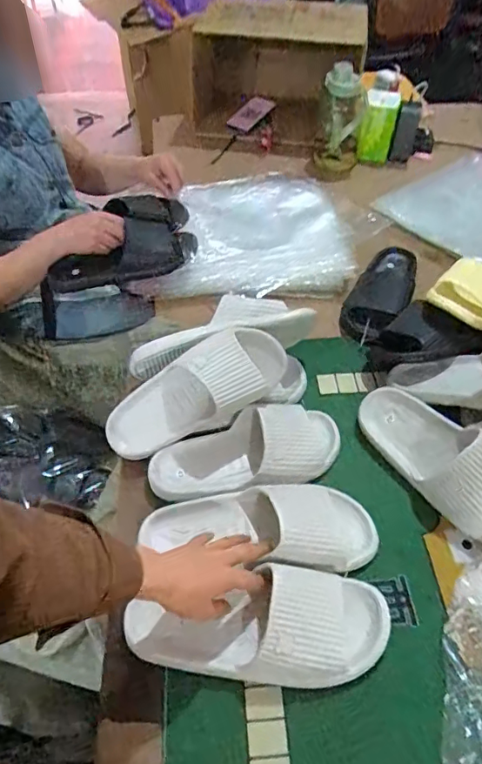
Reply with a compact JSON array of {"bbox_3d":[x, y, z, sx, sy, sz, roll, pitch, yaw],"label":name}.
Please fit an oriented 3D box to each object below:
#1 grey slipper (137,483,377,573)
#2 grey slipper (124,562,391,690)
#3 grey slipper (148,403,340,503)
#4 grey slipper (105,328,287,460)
[{"bbox_3d":[0.024,0.176,0.651,0.289,0.067,0.119,2,49,4],"label":"grey slipper"},{"bbox_3d":[0.021,0.270,0.569,0.284,0.066,0.108,-6,49,-1],"label":"grey slipper"},{"bbox_3d":[0.012,0.096,0.709,0.267,0.067,0.106,-12,50,-9],"label":"grey slipper"},{"bbox_3d":[-0.070,0.008,0.725,0.264,0.076,0.097,-30,51,6],"label":"grey slipper"}]

